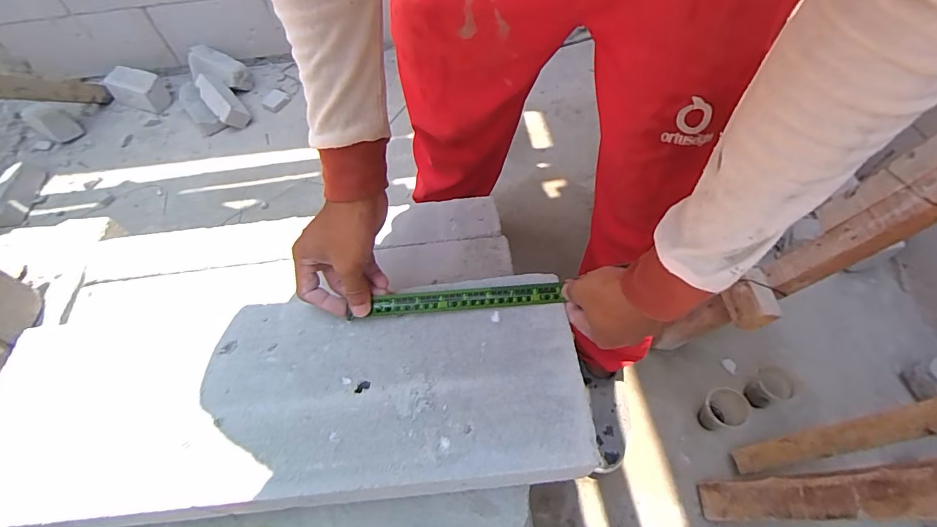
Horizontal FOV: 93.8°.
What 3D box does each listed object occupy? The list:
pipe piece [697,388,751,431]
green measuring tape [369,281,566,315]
[{"bbox_3d":[0.460,0.269,0.801,0.063,0.084,0.062,-2,57,3],"label":"pipe piece"},{"bbox_3d":[-0.001,0.038,0.468,0.197,0.010,0.023,-4,57,-3],"label":"green measuring tape"}]

